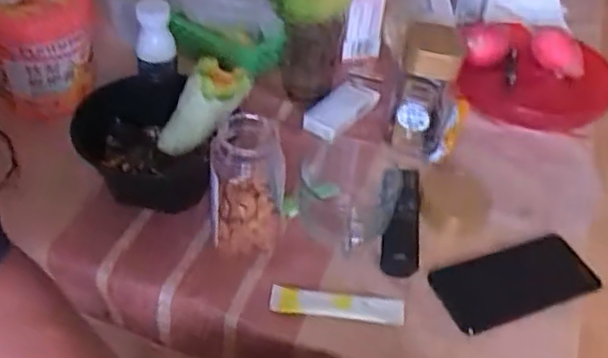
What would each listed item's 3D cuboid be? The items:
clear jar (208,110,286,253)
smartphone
[{"bbox_3d":[-0.054,0.007,0.621,0.067,0.125,0.059,4,44,-1],"label":"clear jar"},{"bbox_3d":[0.208,0.100,0.647,0.160,0.014,0.079,-13,47,-18],"label":"smartphone"}]

